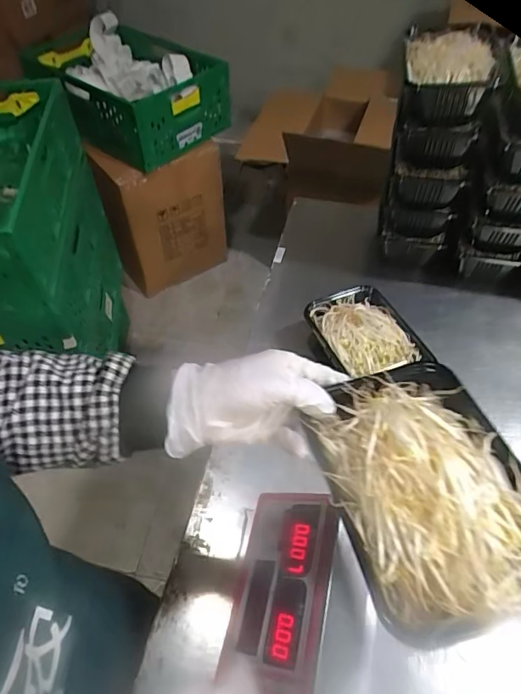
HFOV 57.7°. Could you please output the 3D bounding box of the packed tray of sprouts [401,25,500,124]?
[{"bbox_3d":[0.244,-0.361,0.620,0.109,0.070,0.155,8,52,6],"label":"packed tray of sprouts"}]

